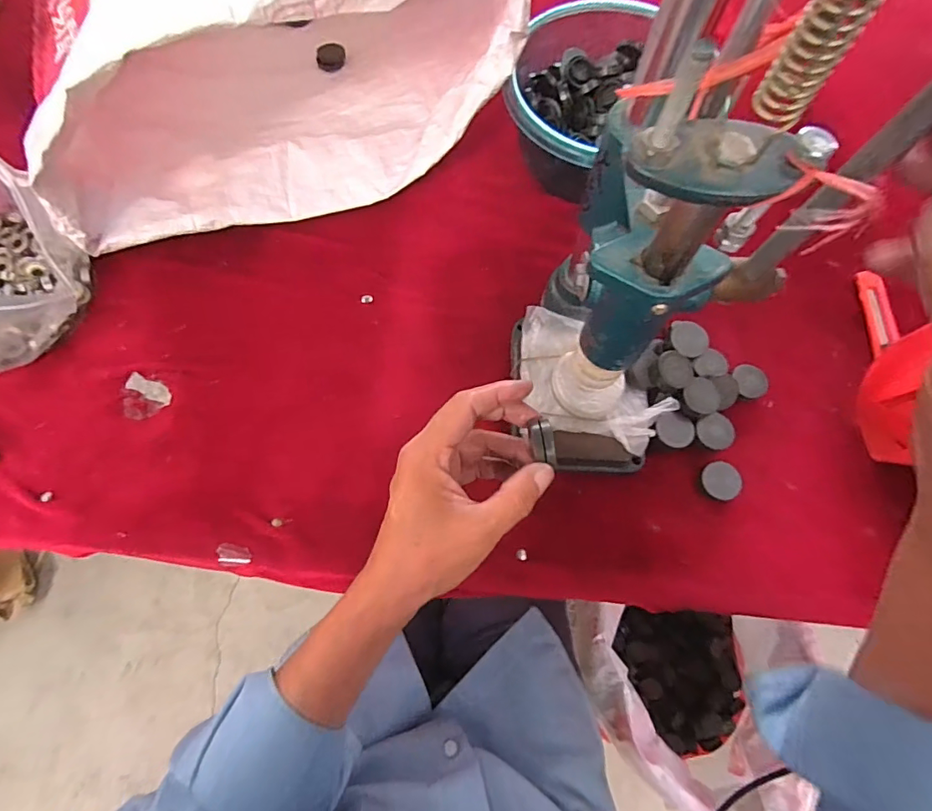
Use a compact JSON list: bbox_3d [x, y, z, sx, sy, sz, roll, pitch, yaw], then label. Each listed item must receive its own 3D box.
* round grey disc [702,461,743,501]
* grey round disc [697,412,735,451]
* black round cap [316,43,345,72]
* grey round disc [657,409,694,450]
[{"bbox_3d":[0.217,0.064,0.408,0.030,0.004,0.031,-2,80,11],"label":"round grey disc"},{"bbox_3d":[0.213,0.022,0.413,0.030,0.005,0.031,1,71,-2],"label":"grey round disc"},{"bbox_3d":[-0.162,-0.420,0.577,0.035,0.013,0.034,0,70,0],"label":"black round cap"},{"bbox_3d":[0.178,0.020,0.410,0.032,0.004,0.032,0,73,0],"label":"grey round disc"}]

